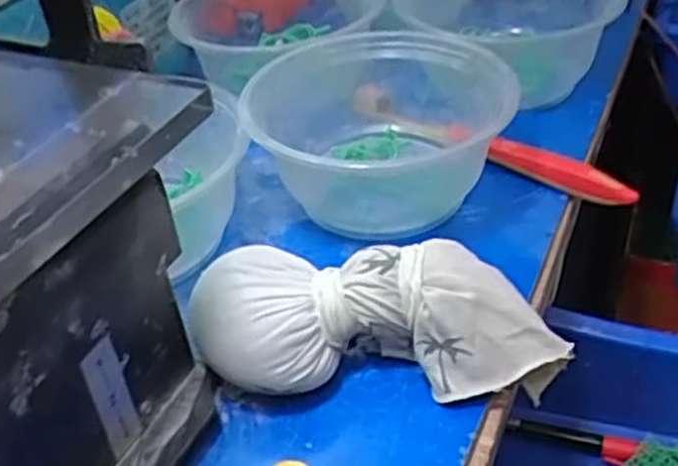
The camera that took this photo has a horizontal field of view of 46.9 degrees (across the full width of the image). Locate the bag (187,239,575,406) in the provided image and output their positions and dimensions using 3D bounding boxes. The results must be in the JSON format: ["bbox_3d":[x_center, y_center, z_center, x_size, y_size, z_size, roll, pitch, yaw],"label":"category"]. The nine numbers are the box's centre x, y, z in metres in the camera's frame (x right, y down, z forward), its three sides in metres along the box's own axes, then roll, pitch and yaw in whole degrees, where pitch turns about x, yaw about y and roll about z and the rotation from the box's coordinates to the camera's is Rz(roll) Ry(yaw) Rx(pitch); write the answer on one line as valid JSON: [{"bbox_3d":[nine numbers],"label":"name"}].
[{"bbox_3d":[0.016,0.036,0.317,0.145,0.048,0.055,-3,38,3],"label":"bag"}]

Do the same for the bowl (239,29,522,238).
[{"bbox_3d":[0.022,-0.050,0.412,0.131,0.061,0.131,-4,38,3],"label":"bowl"}]

